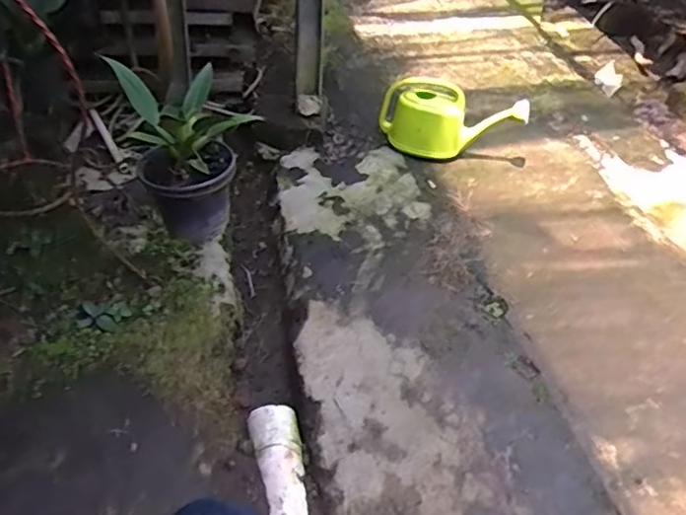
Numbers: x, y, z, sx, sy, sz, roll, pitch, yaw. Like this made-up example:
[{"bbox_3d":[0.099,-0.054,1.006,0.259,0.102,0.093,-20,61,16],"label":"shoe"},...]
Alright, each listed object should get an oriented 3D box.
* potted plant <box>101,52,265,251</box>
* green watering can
[{"bbox_3d":[-0.264,-0.155,1.042,0.162,0.292,0.177,-30,52,-34],"label":"potted plant"},{"bbox_3d":[0.298,-0.388,1.711,0.375,0.164,0.216,4,42,0],"label":"green watering can"}]

